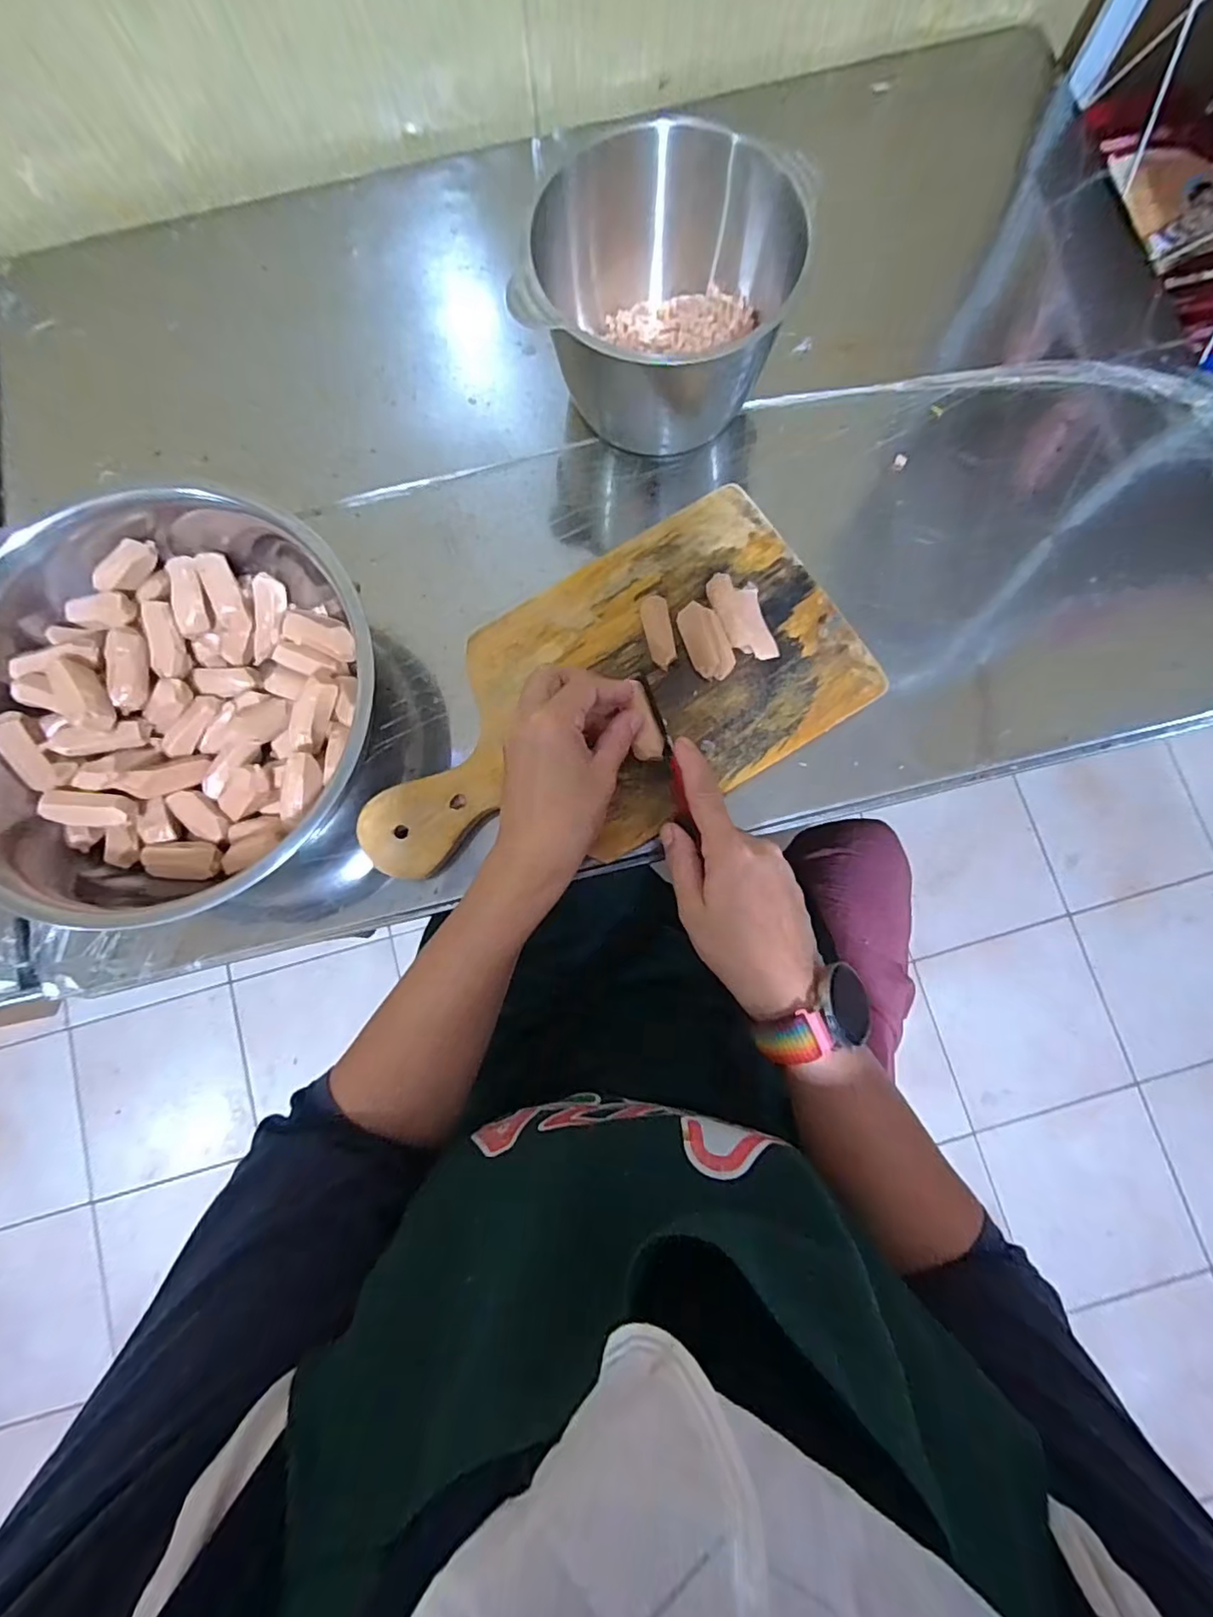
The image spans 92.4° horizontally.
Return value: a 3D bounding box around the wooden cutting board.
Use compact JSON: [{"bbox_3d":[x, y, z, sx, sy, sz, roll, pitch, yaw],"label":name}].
[{"bbox_3d":[0.000,-0.062,0.379,0.340,0.021,0.167,-31,83,-4],"label":"wooden cutting board"}]

